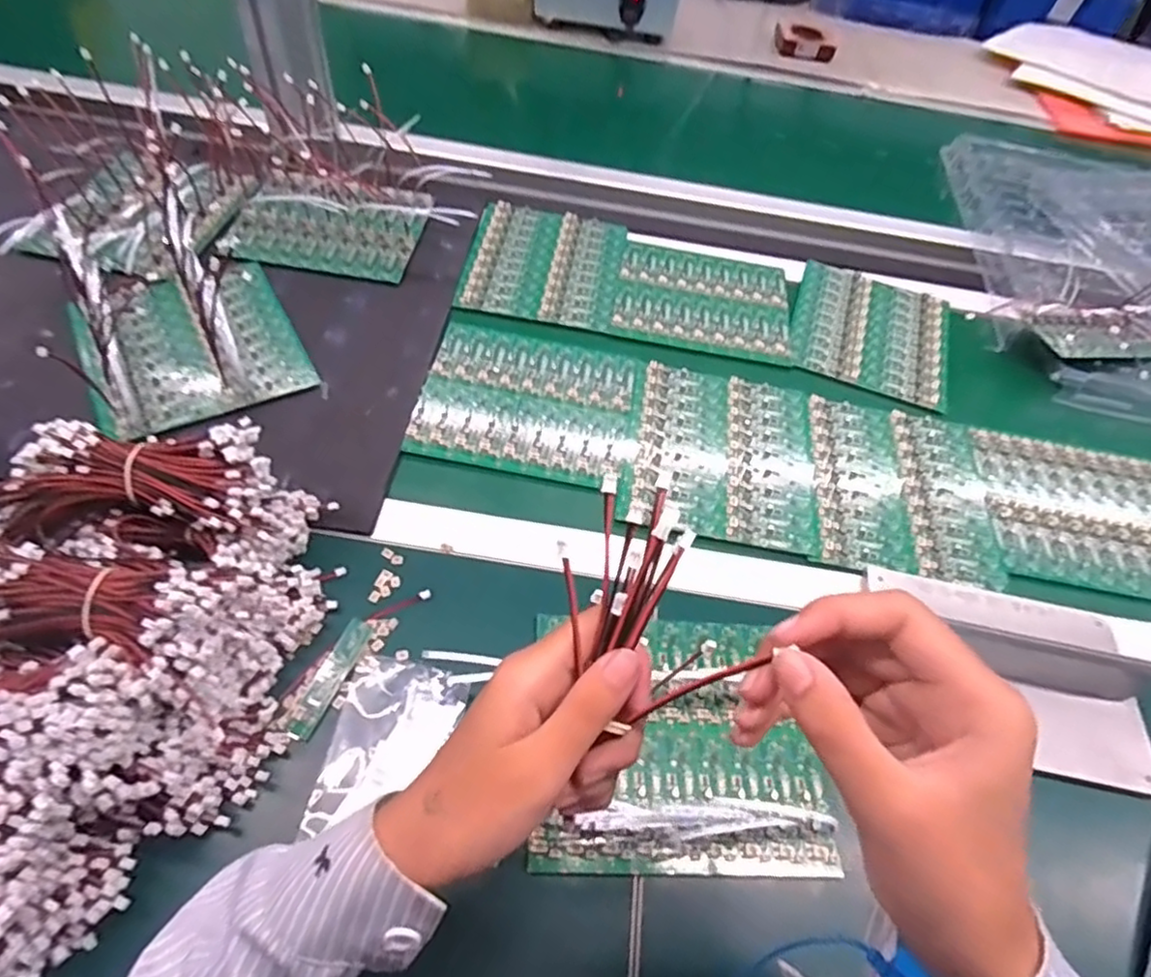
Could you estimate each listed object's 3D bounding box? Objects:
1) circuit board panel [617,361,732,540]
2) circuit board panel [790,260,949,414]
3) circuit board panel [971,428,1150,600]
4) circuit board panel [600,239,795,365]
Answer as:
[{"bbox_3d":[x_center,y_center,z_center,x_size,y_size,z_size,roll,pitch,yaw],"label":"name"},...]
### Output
[{"bbox_3d":[0.100,-0.044,0.618,0.091,0.004,0.197,11,56,2],"label":"circuit board panel"},{"bbox_3d":[0.337,-0.180,0.744,0.172,0.010,0.192,20,53,8],"label":"circuit board panel"},{"bbox_3d":[0.482,0.023,0.615,0.190,0.011,0.167,11,53,1],"label":"circuit board panel"},{"bbox_3d":[0.144,-0.216,0.746,0.203,0.018,0.172,10,53,0],"label":"circuit board panel"}]

